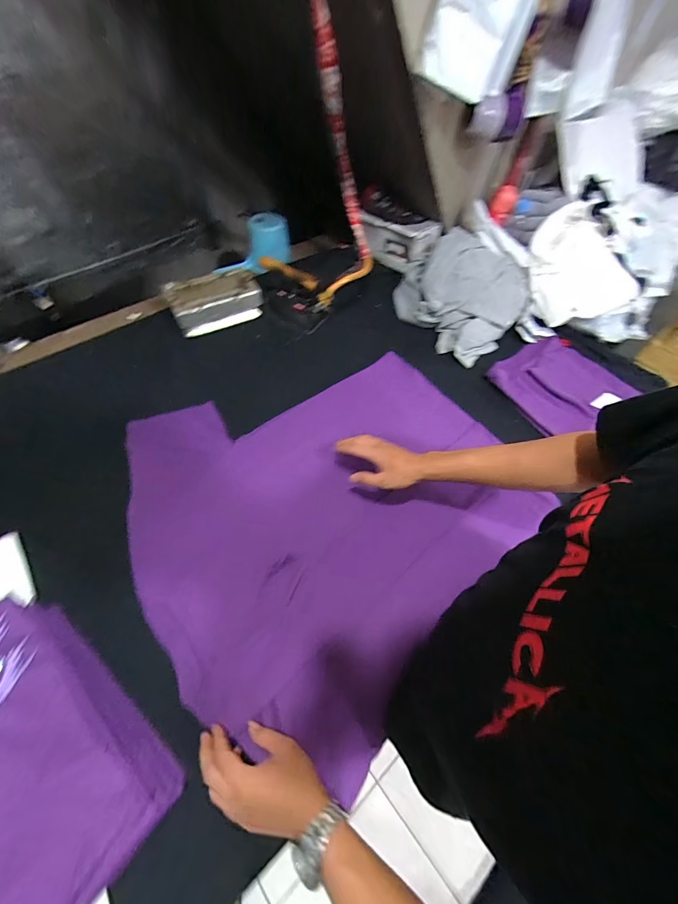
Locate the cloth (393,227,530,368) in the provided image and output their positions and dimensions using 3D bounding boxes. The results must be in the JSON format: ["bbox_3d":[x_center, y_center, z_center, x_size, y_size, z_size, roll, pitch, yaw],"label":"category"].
[{"bbox_3d":[0.330,-0.444,0.927,0.320,0.163,0.288,35,63,16],"label":"cloth"}]

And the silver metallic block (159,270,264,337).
[{"bbox_3d":[-0.341,-0.418,0.943,0.234,0.079,0.134,-19,62,-15],"label":"silver metallic block"}]

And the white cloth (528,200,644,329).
[{"bbox_3d":[0.646,-0.509,0.937,0.210,0.168,0.304,-18,62,-14],"label":"white cloth"}]

